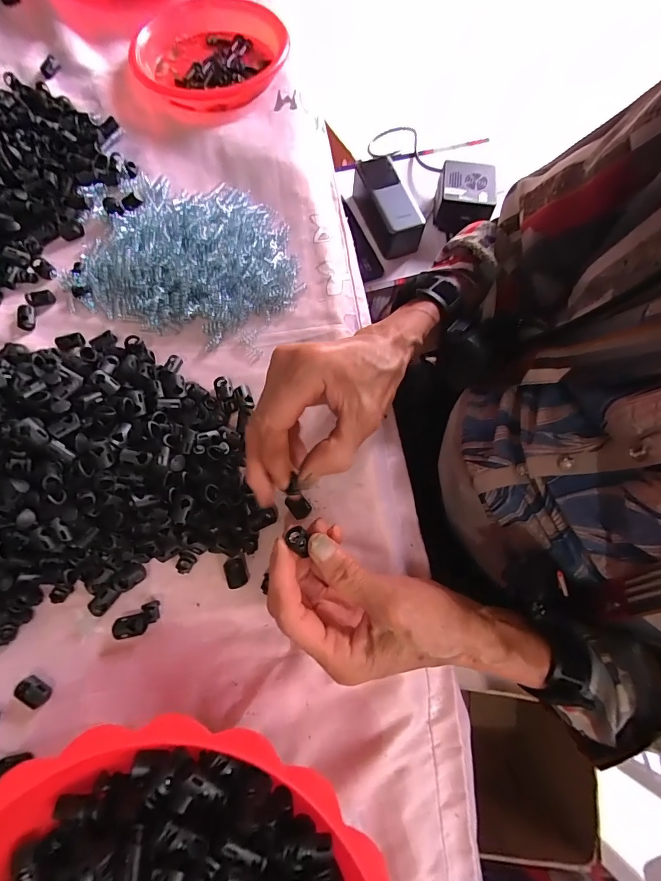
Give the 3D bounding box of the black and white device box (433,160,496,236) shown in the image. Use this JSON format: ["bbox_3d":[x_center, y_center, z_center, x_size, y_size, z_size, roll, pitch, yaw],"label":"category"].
[{"bbox_3d":[0.190,-0.343,0.555,0.075,0.046,0.085,9,72,1],"label":"black and white device box"}]

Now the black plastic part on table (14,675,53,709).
[{"bbox_3d":[-0.193,0.163,0.255,0.020,0.007,0.013,28,74,7],"label":"black plastic part on table"}]

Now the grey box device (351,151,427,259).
[{"bbox_3d":[0.074,-0.329,0.554,0.056,0.058,0.141,-21,74,-8],"label":"grey box device"}]

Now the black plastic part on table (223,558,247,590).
[{"bbox_3d":[-0.068,0.094,0.278,0.014,0.007,0.020,-17,74,-7],"label":"black plastic part on table"}]

